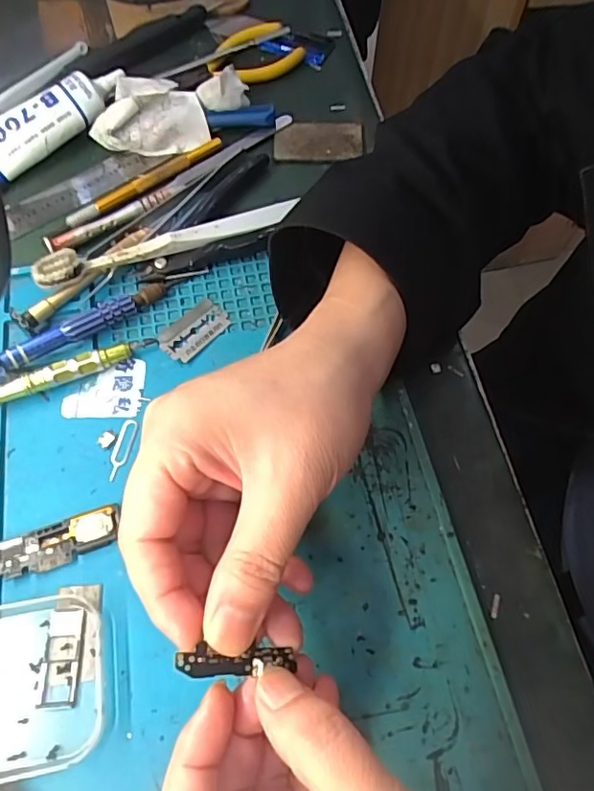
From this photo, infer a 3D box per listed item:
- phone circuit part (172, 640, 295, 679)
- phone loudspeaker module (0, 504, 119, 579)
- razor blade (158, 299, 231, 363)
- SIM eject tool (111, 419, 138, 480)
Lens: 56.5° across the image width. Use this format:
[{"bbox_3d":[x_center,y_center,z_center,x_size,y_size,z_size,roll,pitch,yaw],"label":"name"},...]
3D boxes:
[{"bbox_3d":[-0.020,0.091,0.189,0.043,0.004,0.008,10,59,-27],"label":"phone circuit part"},{"bbox_3d":[-0.114,0.070,0.255,0.064,0.005,0.020,-20,65,-10],"label":"phone loudspeaker module"},{"bbox_3d":[-0.057,-0.037,0.309,0.022,0.004,0.042,39,63,13],"label":"razor blade"},{"bbox_3d":[-0.088,0.027,0.277,0.009,0.004,0.033,8,63,4],"label":"SIM eject tool"}]

